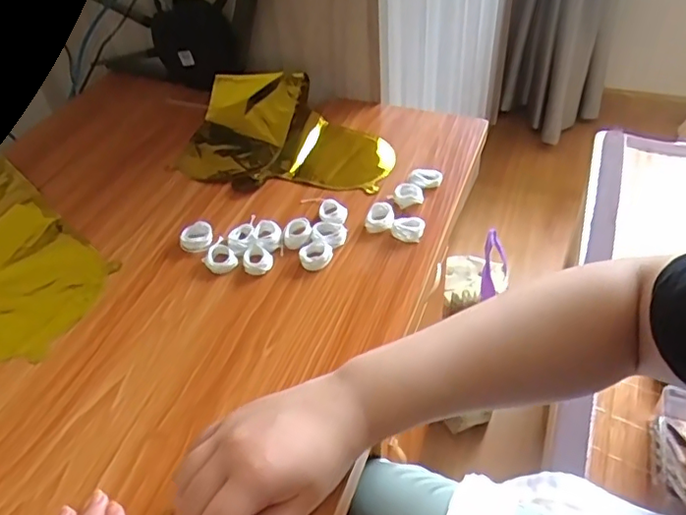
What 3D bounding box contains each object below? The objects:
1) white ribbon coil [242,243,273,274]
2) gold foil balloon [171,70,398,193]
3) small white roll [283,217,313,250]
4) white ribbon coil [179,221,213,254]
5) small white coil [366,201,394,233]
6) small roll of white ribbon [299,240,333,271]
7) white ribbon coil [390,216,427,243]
[{"bbox_3d":[-0.079,0.001,0.532,0.028,0.006,0.034,-5,45,-1],"label":"white ribbon coil"},{"bbox_3d":[-0.063,-0.153,0.667,0.240,0.035,0.183,5,46,9],"label":"gold foil balloon"},{"bbox_3d":[-0.044,-0.025,0.553,0.027,0.012,0.032,-3,45,1],"label":"small white roll"},{"bbox_3d":[-0.142,-0.019,0.556,0.032,0.013,0.030,-2,45,2],"label":"white ribbon coil"},{"bbox_3d":[0.037,-0.040,0.562,0.027,0.012,0.033,2,45,6],"label":"small white coil"},{"bbox_3d":[-0.026,-0.003,0.532,0.031,0.008,0.032,-2,45,2],"label":"small roll of white ribbon"},{"bbox_3d":[0.062,-0.028,0.549,0.031,0.012,0.025,4,45,8],"label":"white ribbon coil"}]

